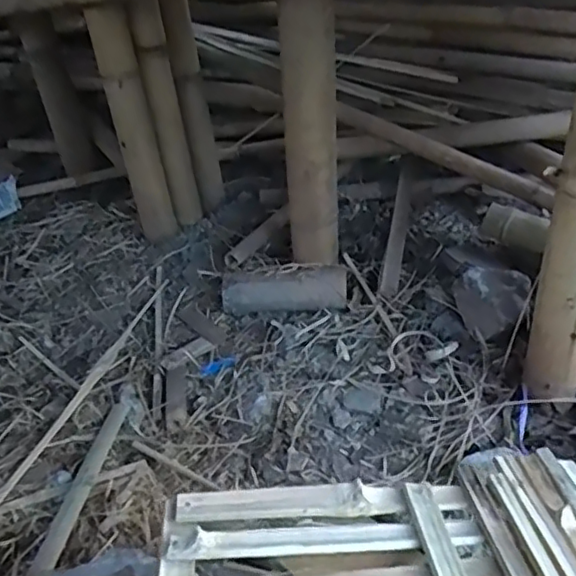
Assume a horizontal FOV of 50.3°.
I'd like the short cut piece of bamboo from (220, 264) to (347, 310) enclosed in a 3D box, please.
[{"bbox_3d":[-0.007,0.006,1.301,0.260,0.078,0.072,-3,36,2],"label":"short cut piece of bamboo"}]

